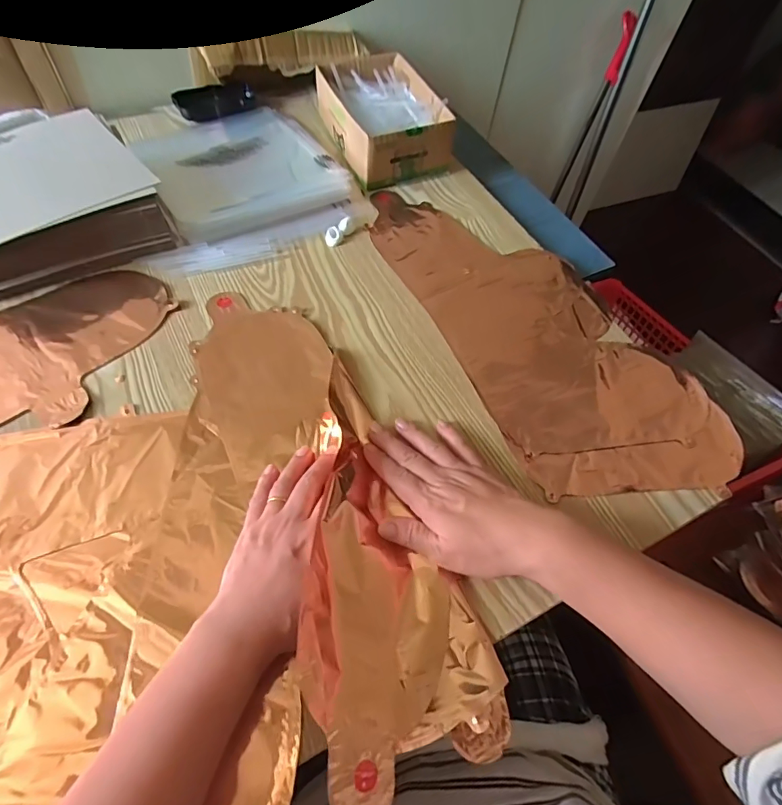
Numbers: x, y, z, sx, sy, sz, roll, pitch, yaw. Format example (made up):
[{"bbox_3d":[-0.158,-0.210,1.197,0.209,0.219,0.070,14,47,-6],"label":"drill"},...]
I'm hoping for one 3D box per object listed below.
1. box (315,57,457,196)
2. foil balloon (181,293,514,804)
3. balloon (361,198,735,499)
[{"bbox_3d":[-0.012,-0.387,0.629,0.137,0.068,0.197,-21,62,-16],"label":"box"},{"bbox_3d":[-0.072,0.062,0.377,0.150,0.051,0.431,-23,60,-17],"label":"foil balloon"},{"bbox_3d":[0.151,-0.096,0.503,0.208,0.006,0.452,-21,62,-16],"label":"balloon"}]

